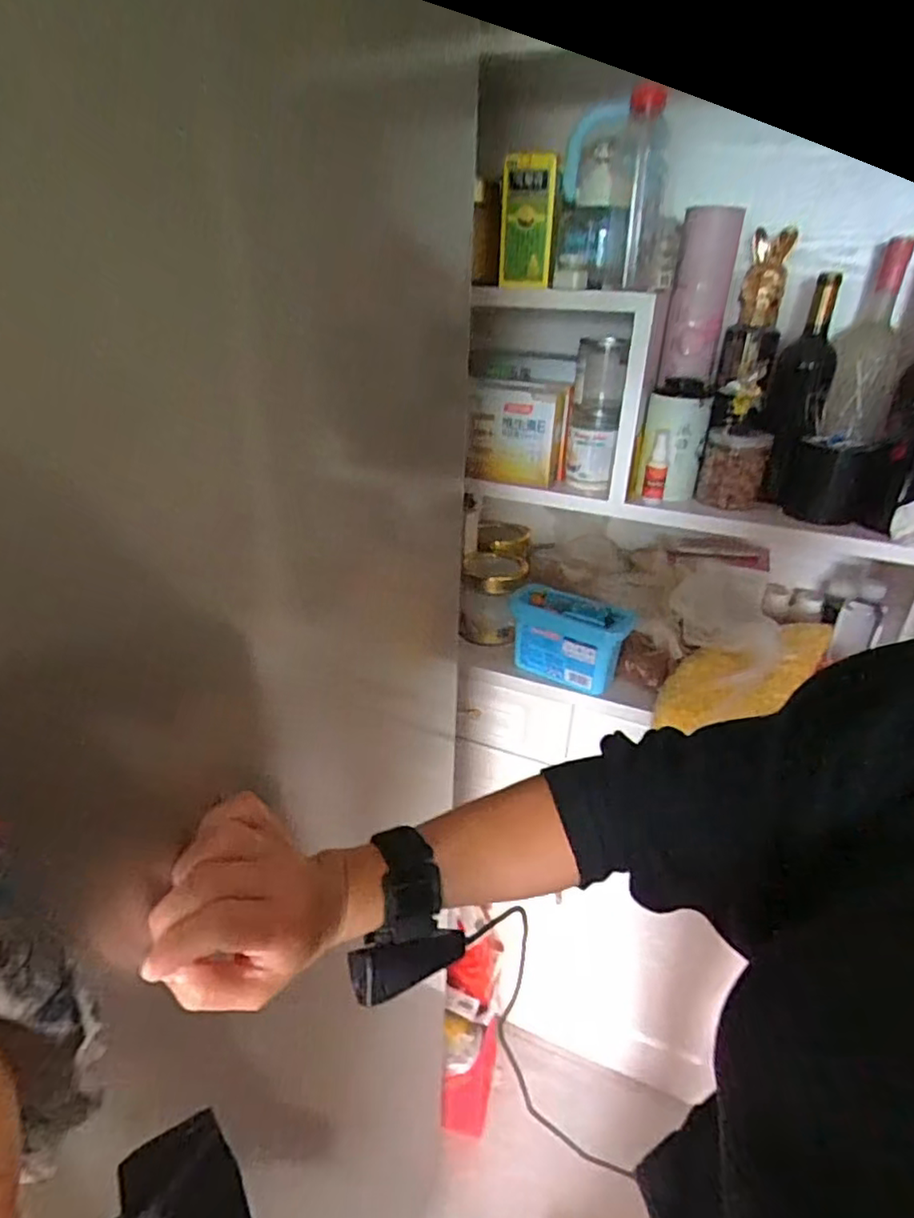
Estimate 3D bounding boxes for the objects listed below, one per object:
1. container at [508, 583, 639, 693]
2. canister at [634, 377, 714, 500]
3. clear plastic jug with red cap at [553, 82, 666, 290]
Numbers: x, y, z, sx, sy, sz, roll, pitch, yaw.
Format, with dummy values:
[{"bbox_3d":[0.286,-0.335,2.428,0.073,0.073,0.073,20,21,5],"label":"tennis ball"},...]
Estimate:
[{"bbox_3d":[0.166,0.043,0.948,0.177,0.113,0.084,19,32,29],"label":"container"},{"bbox_3d":[0.301,-0.234,0.887,0.086,0.148,0.079,9,28,12],"label":"canister"},{"bbox_3d":[0.188,-0.518,0.801,0.107,0.197,0.111,8,28,10],"label":"clear plastic jug with red cap"}]

